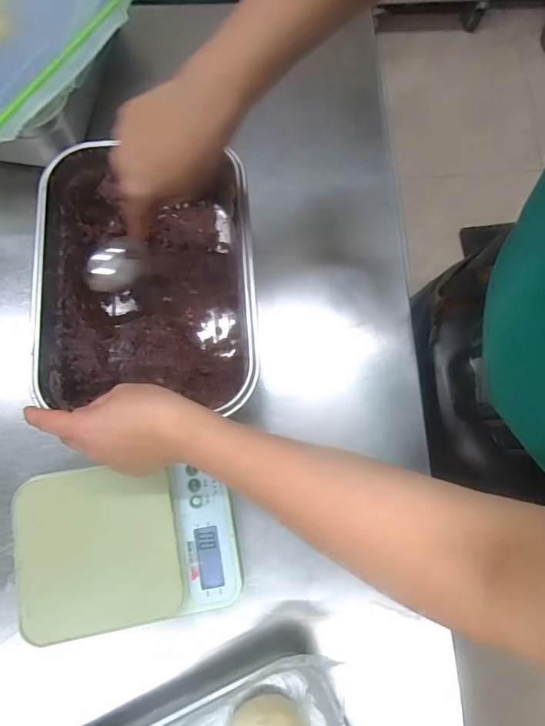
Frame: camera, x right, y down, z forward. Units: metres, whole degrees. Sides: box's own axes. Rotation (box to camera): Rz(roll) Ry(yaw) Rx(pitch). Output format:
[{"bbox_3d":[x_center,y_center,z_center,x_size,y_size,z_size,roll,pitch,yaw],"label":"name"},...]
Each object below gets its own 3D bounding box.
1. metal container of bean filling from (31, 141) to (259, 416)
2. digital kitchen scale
[{"bbox_3d":[-0.119,-0.077,0.453,0.199,0.093,0.267,-3,75,-1],"label":"metal container of bean filling"},{"bbox_3d":[-0.133,0.167,0.421,0.191,0.045,0.137,-9,75,-3],"label":"digital kitchen scale"}]

